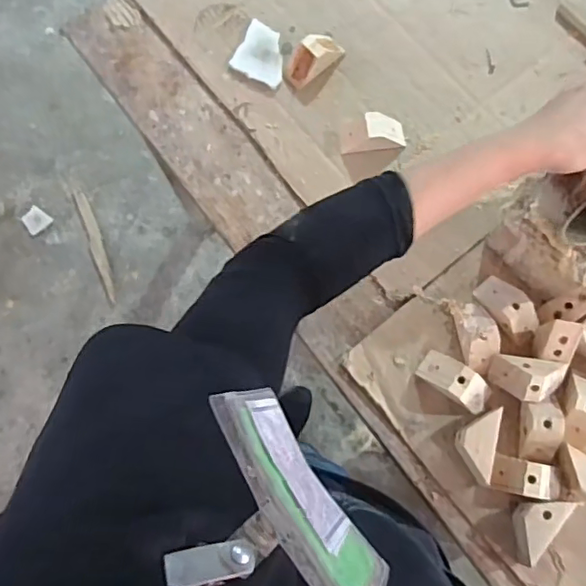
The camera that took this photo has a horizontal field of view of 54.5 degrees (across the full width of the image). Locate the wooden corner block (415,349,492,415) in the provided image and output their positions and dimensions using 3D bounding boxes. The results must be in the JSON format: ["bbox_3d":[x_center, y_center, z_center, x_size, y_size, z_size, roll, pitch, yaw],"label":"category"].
[{"bbox_3d":[0.185,0.100,0.640,0.086,0.035,0.037,31,79,8],"label":"wooden corner block"}]

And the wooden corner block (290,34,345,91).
[{"bbox_3d":[0.029,-0.308,0.741,0.041,0.036,0.083,43,80,10],"label":"wooden corner block"}]

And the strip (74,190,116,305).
[{"bbox_3d":[-0.537,-0.131,1.552,0.039,0.011,0.345,-20,77,-4],"label":"strip"}]

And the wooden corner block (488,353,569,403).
[{"bbox_3d":[0.266,0.096,0.633,0.085,0.037,0.049,8,76,3],"label":"wooden corner block"}]

